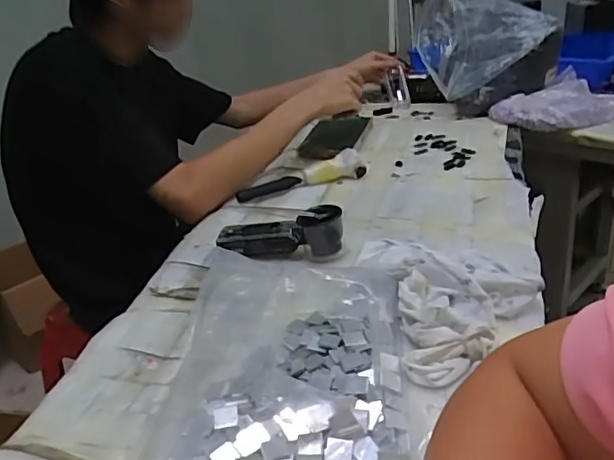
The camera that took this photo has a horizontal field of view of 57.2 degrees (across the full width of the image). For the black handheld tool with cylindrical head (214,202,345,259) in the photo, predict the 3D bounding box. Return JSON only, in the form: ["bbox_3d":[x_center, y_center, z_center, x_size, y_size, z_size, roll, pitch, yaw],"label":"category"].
[{"bbox_3d":[-0.036,0.002,0.729,0.158,0.054,0.047,-2,27,8],"label":"black handheld tool with cylindrical head"}]

